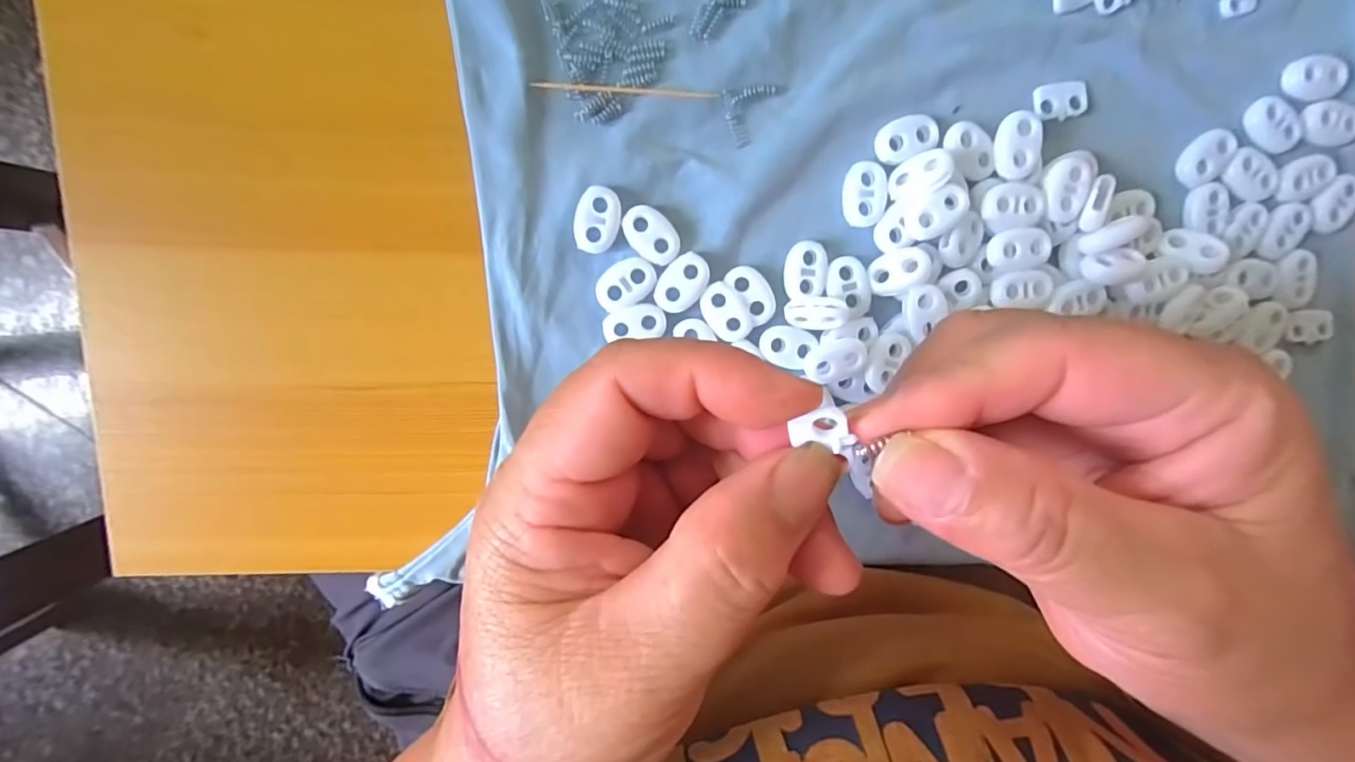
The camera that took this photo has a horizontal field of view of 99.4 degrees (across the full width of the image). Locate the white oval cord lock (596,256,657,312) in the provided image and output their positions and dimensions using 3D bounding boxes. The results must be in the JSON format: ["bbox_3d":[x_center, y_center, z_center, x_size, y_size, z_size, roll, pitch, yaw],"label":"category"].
[{"bbox_3d":[-0.018,-0.034,0.202,0.022,0.004,0.015,-33,99,1],"label":"white oval cord lock"}]

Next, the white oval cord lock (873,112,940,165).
[{"bbox_3d":[0.081,-0.086,0.203,0.021,0.004,0.014,-24,99,-1],"label":"white oval cord lock"}]

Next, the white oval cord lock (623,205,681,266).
[{"bbox_3d":[-0.009,-0.051,0.200,0.015,0.004,0.022,-44,99,2],"label":"white oval cord lock"}]

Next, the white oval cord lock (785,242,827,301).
[{"bbox_3d":[0.046,-0.040,0.208,0.015,0.004,0.020,1,98,-5],"label":"white oval cord lock"}]

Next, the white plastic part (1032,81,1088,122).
[{"bbox_3d":[0.139,-0.101,0.208,0.019,0.004,0.013,-13,99,-3],"label":"white plastic part"}]

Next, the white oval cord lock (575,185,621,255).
[{"bbox_3d":[-0.028,-0.055,0.199,0.015,0.004,0.022,17,96,-7],"label":"white oval cord lock"}]

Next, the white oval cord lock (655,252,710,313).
[{"bbox_3d":[0.002,-0.034,0.203,0.015,0.004,0.022,37,94,-8],"label":"white oval cord lock"}]

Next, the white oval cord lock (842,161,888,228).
[{"bbox_3d":[0.067,-0.067,0.205,0.015,0.004,0.022,2,98,-5],"label":"white oval cord lock"}]

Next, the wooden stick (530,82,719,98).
[{"bbox_3d":[-0.017,-0.099,0.194,0.061,0.004,0.004,1,98,-5],"label":"wooden stick"}]

